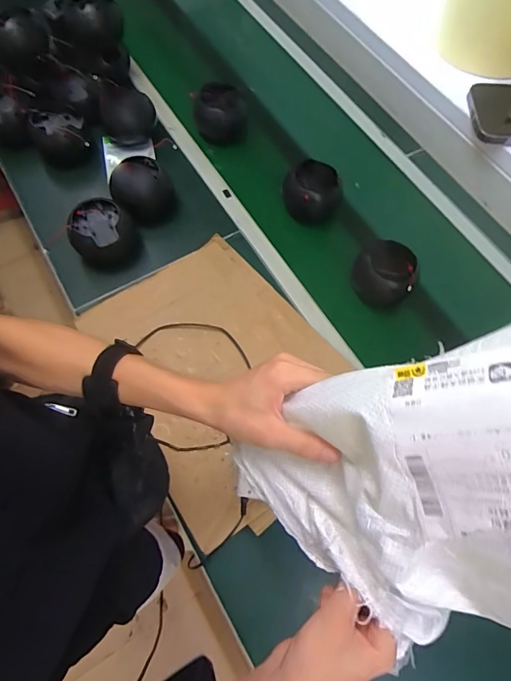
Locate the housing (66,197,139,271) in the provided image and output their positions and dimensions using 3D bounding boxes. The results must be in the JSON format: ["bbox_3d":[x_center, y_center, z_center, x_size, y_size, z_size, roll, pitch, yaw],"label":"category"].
[{"bbox_3d":[-0.321,-0.222,0.854,0.109,0.098,0.114,1,67,-2],"label":"housing"}]

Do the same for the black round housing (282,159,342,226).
[{"bbox_3d":[0.132,-0.334,0.916,0.138,0.099,0.123,28,69,9],"label":"black round housing"}]

